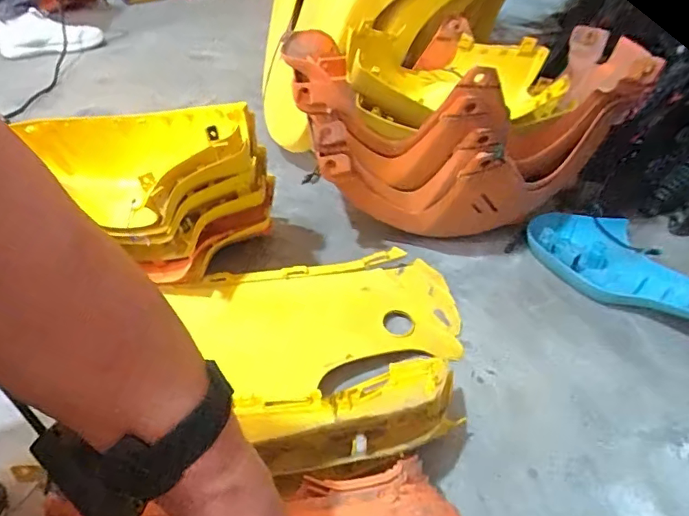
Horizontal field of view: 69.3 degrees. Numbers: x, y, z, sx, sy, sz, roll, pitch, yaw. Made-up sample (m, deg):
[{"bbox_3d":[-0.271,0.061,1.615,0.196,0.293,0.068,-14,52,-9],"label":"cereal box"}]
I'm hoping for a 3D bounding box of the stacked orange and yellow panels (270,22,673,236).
[{"bbox_3d":[0.167,-0.184,0.738,0.472,0.231,0.229,-6,43,-5],"label":"stacked orange and yellow panels"}]

